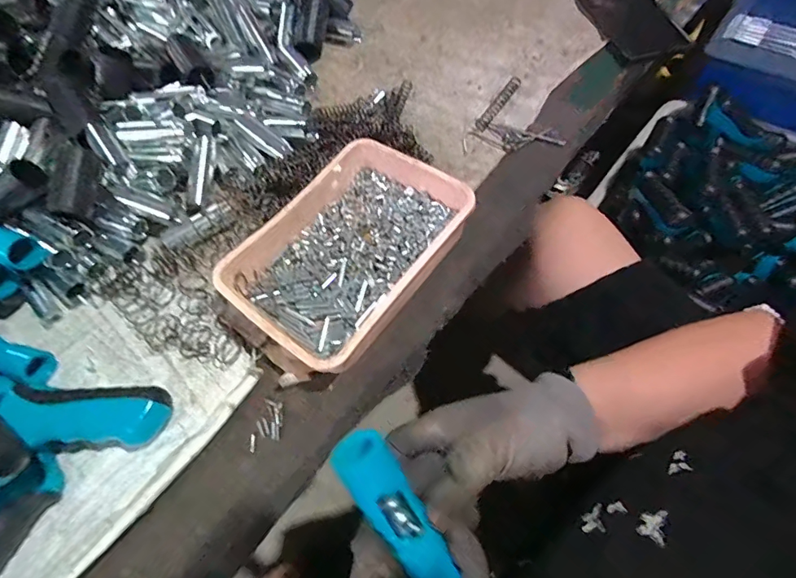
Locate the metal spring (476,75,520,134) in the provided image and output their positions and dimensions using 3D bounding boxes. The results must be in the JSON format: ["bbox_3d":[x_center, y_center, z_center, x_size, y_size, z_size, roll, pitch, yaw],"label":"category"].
[{"bbox_3d":[0.106,-0.200,0.483,0.016,0.013,0.077,30,69,21],"label":"metal spring"}]

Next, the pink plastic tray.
[{"bbox_3d":[-0.040,-0.033,0.391,0.140,0.051,0.196,31,69,22],"label":"pink plastic tray"}]

